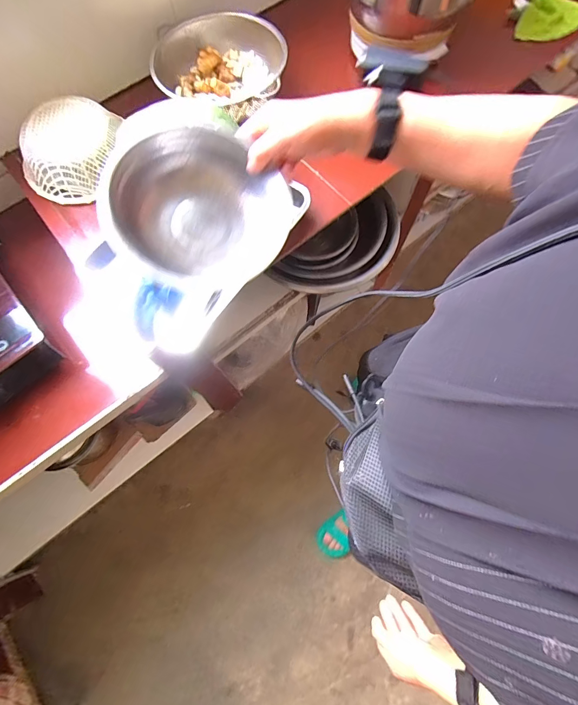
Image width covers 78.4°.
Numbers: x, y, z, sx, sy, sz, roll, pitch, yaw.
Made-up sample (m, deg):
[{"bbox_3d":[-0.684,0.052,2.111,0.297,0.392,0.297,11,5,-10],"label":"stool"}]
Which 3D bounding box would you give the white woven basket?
[{"bbox_3d":[-0.443,-0.429,0.739,0.175,0.085,0.231,18,74,8],"label":"white woven basket"}]

